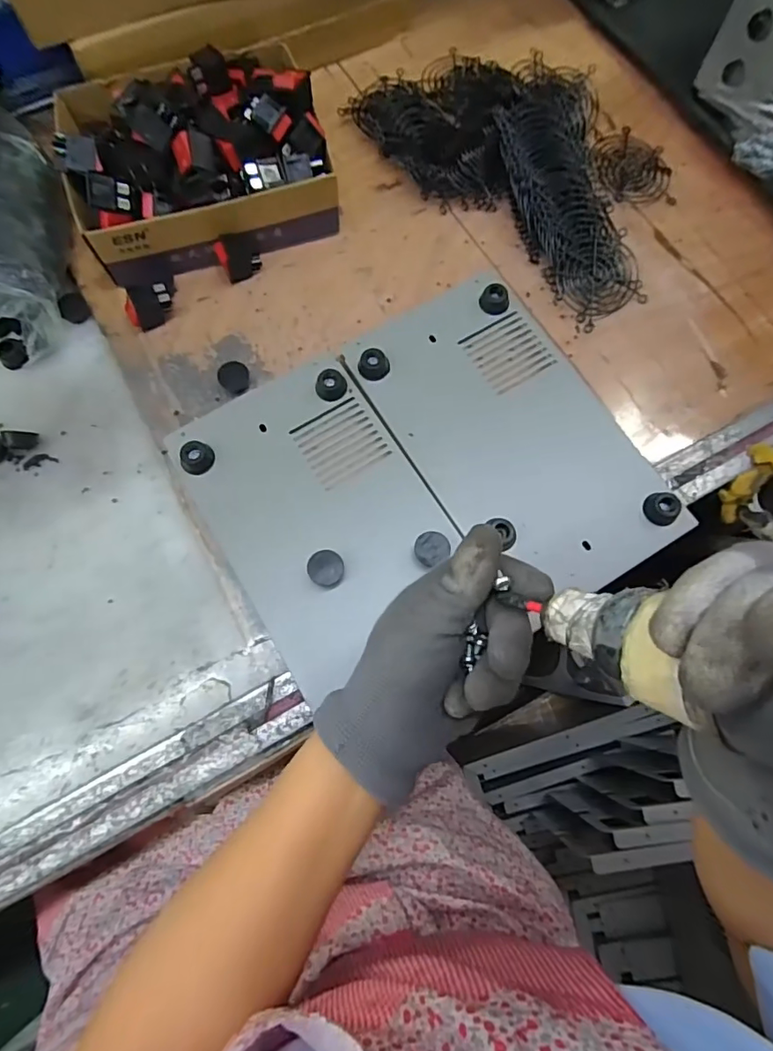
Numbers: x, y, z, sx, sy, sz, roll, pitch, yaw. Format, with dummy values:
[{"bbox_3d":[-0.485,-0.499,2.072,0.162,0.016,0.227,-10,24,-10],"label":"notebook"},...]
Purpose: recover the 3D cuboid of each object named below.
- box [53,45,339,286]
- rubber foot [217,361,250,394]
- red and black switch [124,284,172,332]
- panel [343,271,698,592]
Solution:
[{"bbox_3d":[-0.162,-0.315,0.437,0.212,0.087,0.181,-19,76,-4],"label":"box"},{"bbox_3d":[-0.125,-0.122,0.423,0.023,0.016,0.021,0,76,0],"label":"rubber foot"},{"bbox_3d":[-0.197,-0.183,0.430,0.038,0.026,0.025,-32,78,-7],"label":"red and black switch"},{"bbox_3d":[0.097,-0.072,0.404,0.149,0.032,0.261,-31,78,-7],"label":"panel"}]

